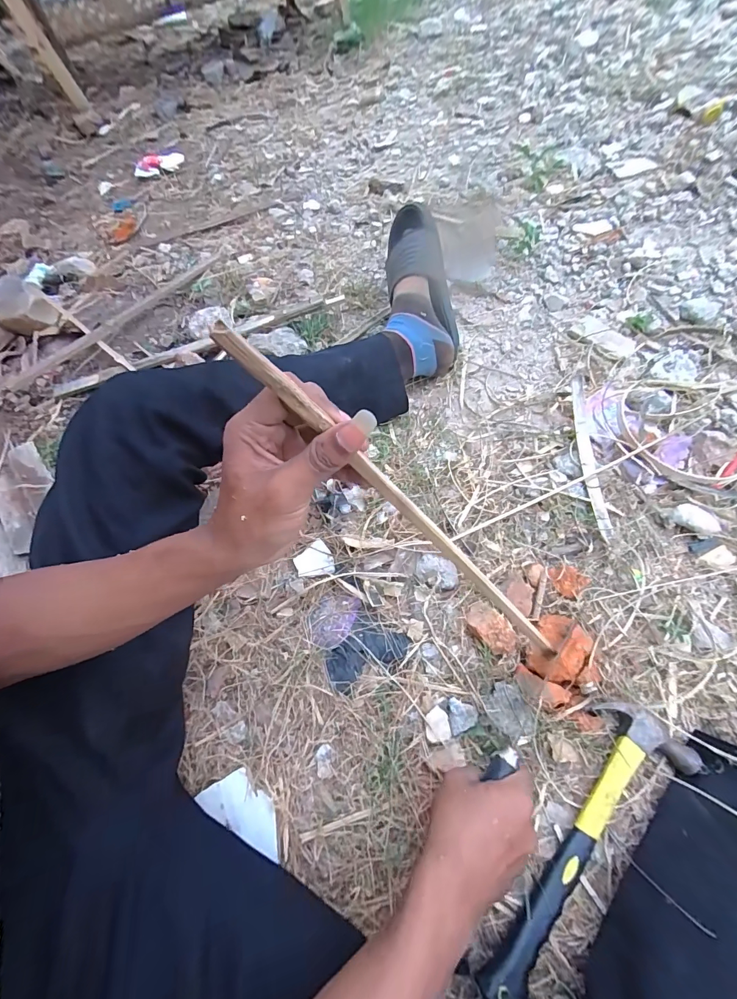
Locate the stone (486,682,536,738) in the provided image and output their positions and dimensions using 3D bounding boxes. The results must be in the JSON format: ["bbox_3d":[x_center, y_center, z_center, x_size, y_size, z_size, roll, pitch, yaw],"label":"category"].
[{"bbox_3d":[0.146,0.219,0.403,0.039,0.009,0.052,-24,61,-10],"label":"stone"}]

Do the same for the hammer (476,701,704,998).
[{"bbox_3d":[0.192,0.304,0.343,0.081,0.024,0.264,39,70,23],"label":"hammer"}]

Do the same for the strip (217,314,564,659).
[{"bbox_3d":[0.054,0.034,0.283,0.011,0.394,0.008,-7,50,45],"label":"strip"}]

